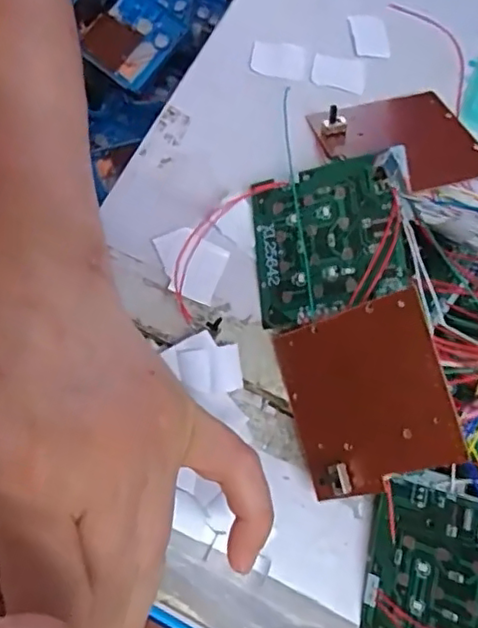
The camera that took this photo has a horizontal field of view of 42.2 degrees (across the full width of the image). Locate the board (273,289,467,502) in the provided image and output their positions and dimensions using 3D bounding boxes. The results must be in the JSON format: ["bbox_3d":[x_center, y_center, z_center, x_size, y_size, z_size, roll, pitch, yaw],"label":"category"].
[{"bbox_3d":[0.051,0.035,0.253,0.004,0.071,0.070,-2,72,-48],"label":"board"}]

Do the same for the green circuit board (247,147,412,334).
[{"bbox_3d":[0.039,-0.035,0.280,0.072,0.010,0.069,-13,76,23],"label":"green circuit board"}]

